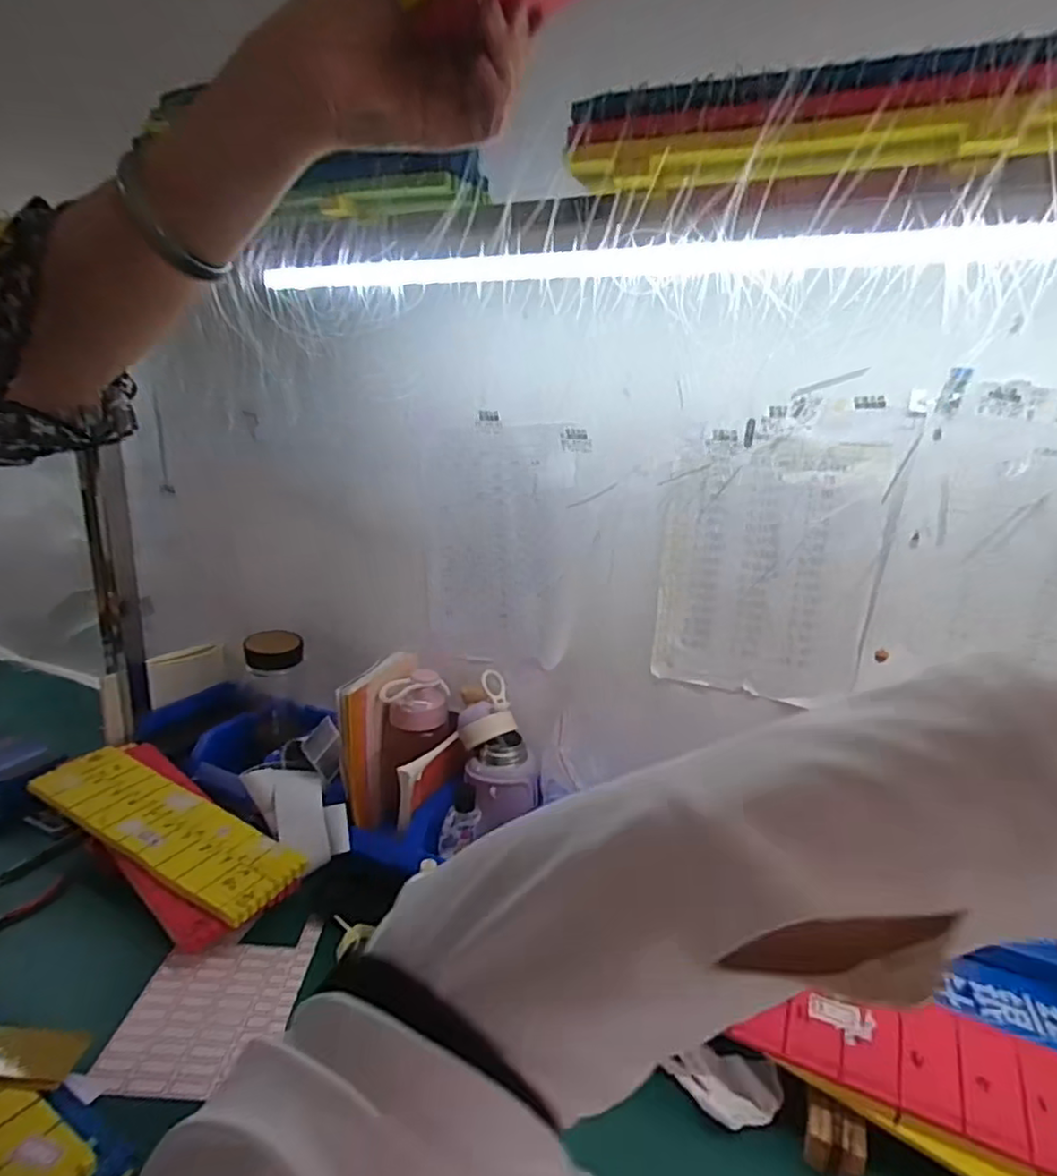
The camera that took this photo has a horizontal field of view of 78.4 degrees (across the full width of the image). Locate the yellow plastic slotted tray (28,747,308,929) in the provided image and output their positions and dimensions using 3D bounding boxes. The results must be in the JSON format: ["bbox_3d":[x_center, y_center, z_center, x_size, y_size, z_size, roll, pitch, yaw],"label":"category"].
[{"bbox_3d":[-0.411,0.262,0.725,0.348,0.024,0.106,19,24,22],"label":"yellow plastic slotted tray"}]

